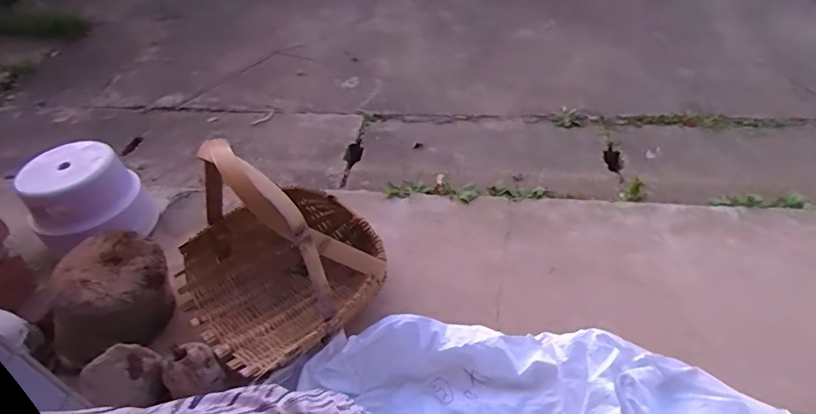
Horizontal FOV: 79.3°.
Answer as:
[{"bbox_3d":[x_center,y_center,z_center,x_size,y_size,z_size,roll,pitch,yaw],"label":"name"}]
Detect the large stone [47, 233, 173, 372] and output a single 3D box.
[{"bbox_3d":[-0.615,0.183,1.053,0.215,0.171,0.194,-34,51,-25],"label":"large stone"}]

